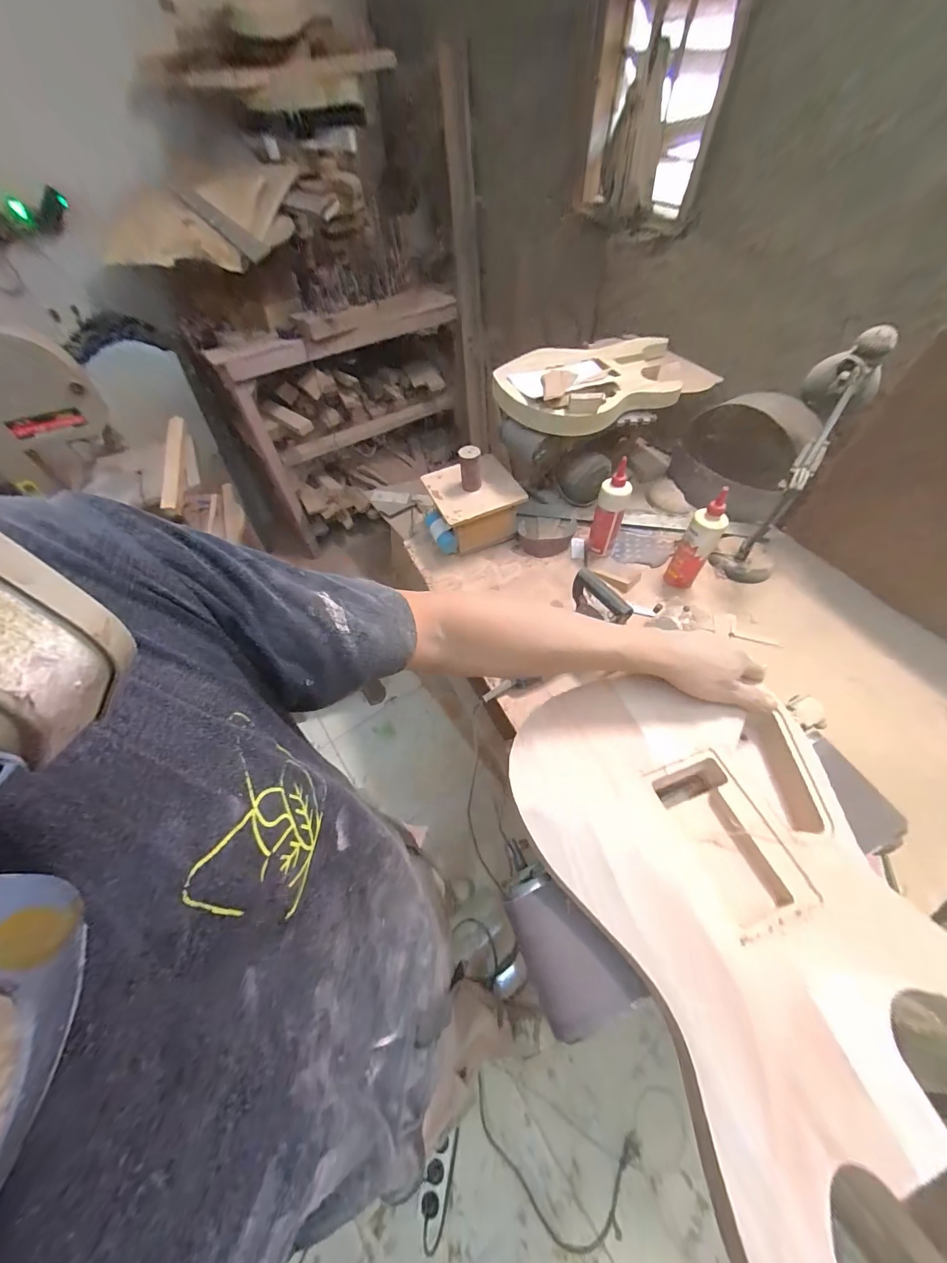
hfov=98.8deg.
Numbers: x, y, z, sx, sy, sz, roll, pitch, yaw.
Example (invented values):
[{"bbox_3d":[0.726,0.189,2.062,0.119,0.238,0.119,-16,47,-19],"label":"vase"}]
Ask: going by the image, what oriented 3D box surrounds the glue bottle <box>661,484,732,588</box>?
[{"bbox_3d":[0.485,-0.190,0.877,0.068,0.208,0.056,27,59,19],"label":"glue bottle"}]

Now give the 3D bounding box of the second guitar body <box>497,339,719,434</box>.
[{"bbox_3d":[0.302,-0.606,0.953,0.539,0.065,0.326,-26,58,-16],"label":"second guitar body"}]

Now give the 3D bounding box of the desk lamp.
[{"bbox_3d":[0.674,-0.333,0.842,0.133,0.434,0.266,28,60,20],"label":"desk lamp"}]

